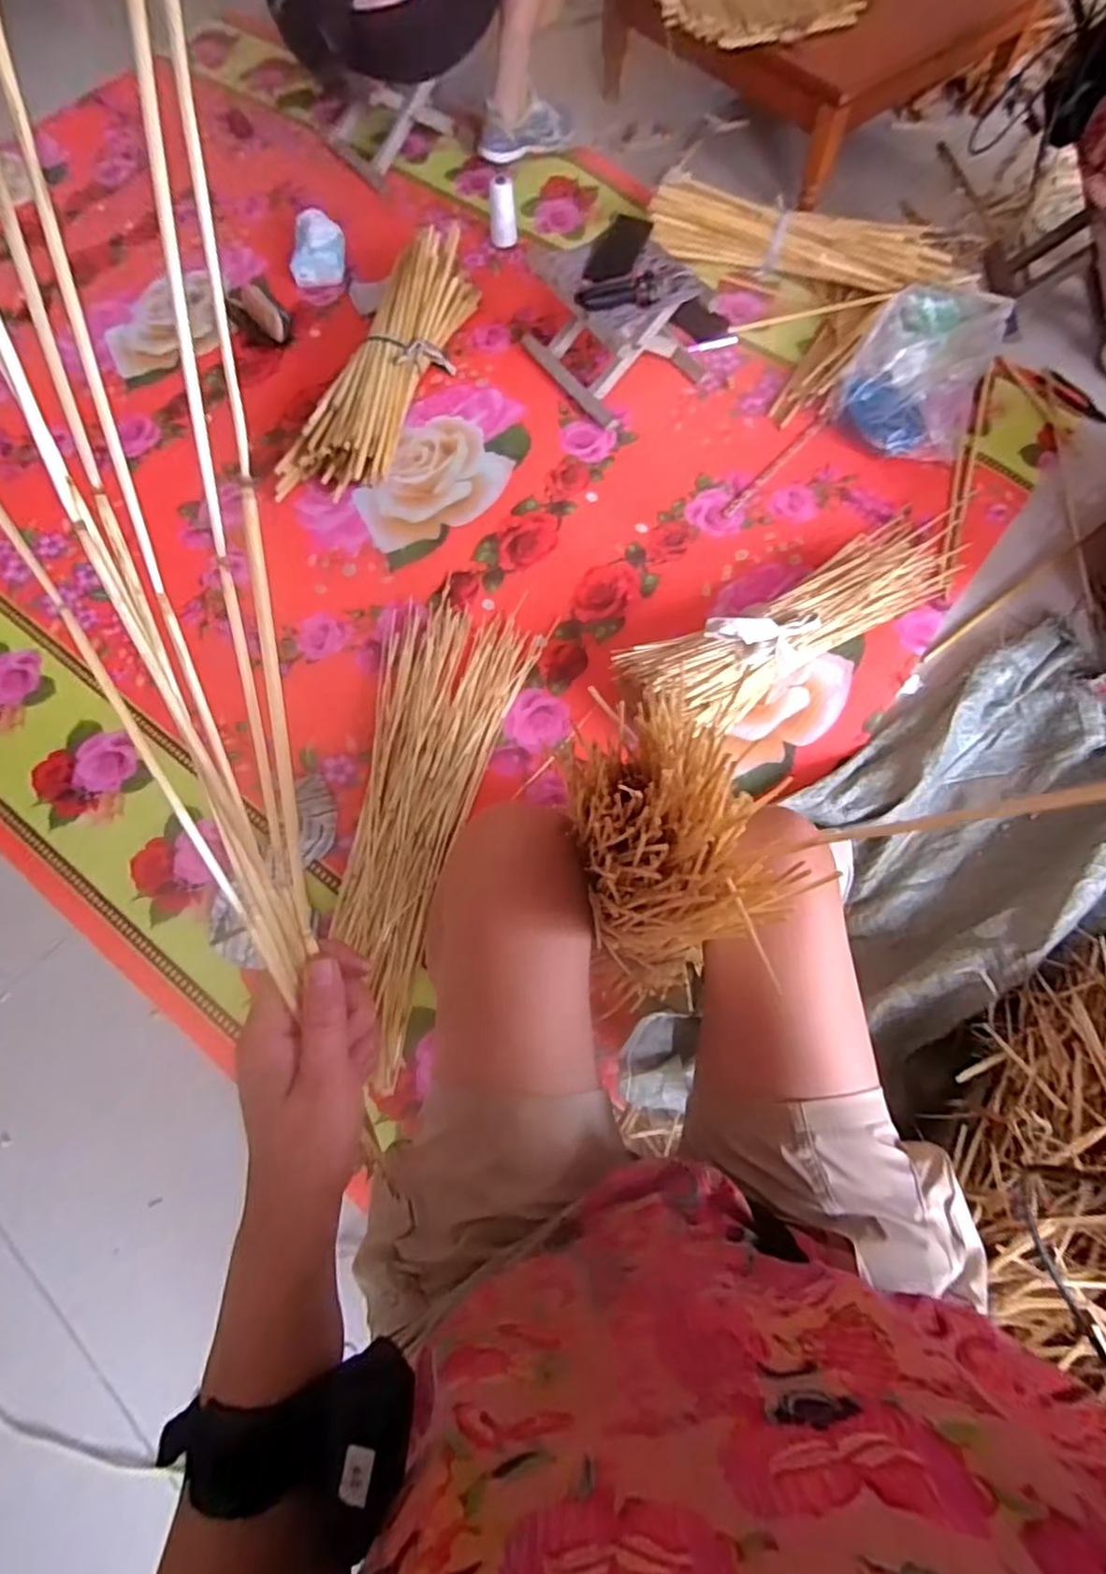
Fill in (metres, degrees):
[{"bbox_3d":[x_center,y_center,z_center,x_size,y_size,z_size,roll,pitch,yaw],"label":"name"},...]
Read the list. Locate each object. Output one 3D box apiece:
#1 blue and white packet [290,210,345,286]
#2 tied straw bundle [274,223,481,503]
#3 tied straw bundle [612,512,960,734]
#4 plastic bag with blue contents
[{"bbox_3d":[-0.499,-1.142,1.367,0.110,0.044,0.175,-5,70,-1],"label":"blue and white packet"},{"bbox_3d":[-0.309,-0.782,1.198,0.171,0.114,0.595,18,71,8],"label":"tied straw bundle"},{"bbox_3d":[0.404,-0.271,0.977,0.641,0.145,0.169,-29,72,-10],"label":"tied straw bundle"},{"bbox_3d":[0.678,-0.759,1.186,0.237,0.086,0.363,30,73,11],"label":"plastic bag with blue contents"}]

